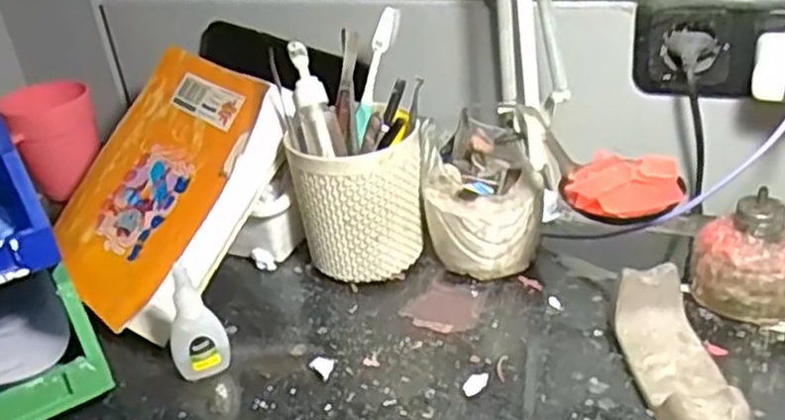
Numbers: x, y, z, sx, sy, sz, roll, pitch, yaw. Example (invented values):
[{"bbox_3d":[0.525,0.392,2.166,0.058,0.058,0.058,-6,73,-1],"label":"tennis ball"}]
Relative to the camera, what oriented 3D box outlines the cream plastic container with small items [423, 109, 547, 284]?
[{"bbox_3d":[0.067,-0.007,0.575,0.086,0.101,0.081,-4,31,5],"label":"cream plastic container with small items"}]

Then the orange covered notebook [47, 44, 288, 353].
[{"bbox_3d":[-0.175,-0.019,0.593,0.167,0.035,0.204,26,80,35],"label":"orange covered notebook"}]

